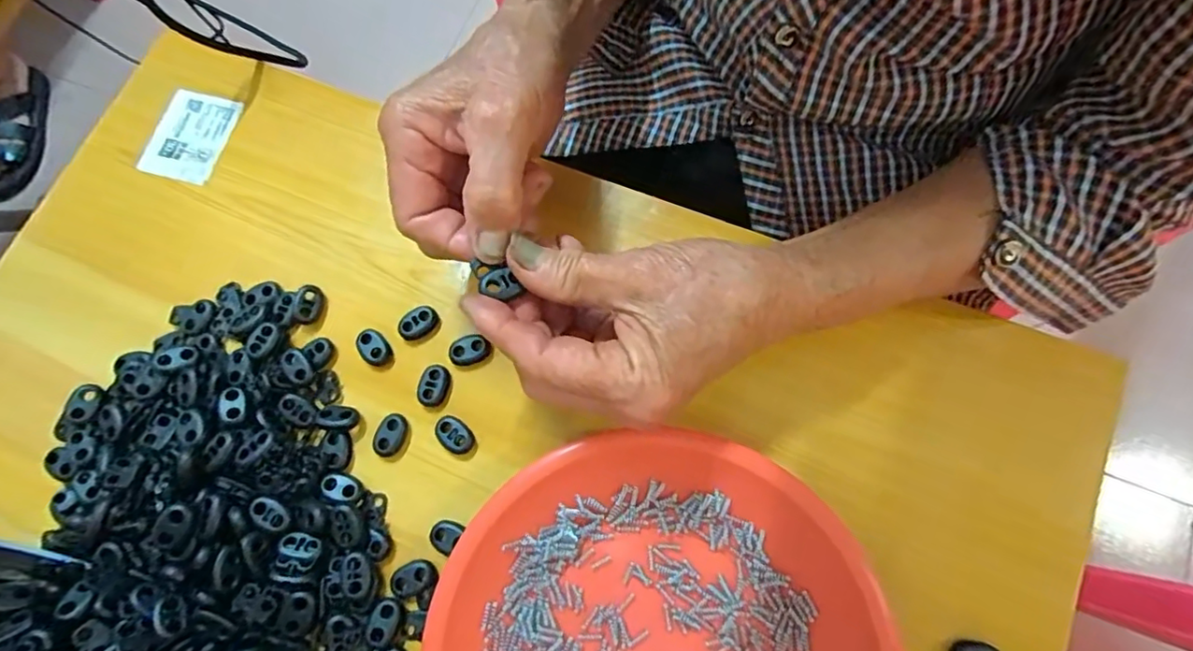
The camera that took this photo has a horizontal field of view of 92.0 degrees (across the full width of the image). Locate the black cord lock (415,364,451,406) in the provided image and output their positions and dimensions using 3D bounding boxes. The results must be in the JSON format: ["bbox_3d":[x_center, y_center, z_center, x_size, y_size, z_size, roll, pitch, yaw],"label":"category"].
[{"bbox_3d":[-0.085,0.032,0.302,0.015,0.005,0.021,12,74,9],"label":"black cord lock"}]

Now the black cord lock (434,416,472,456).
[{"bbox_3d":[-0.073,0.057,0.295,0.022,0.006,0.015,34,79,15],"label":"black cord lock"}]

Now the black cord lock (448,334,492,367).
[{"bbox_3d":[-0.068,0.013,0.306,0.021,0.006,0.014,-18,72,0],"label":"black cord lock"}]

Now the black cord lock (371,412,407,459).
[{"bbox_3d":[-0.107,0.056,0.297,0.015,0.005,0.022,20,76,11],"label":"black cord lock"}]

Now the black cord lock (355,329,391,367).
[{"bbox_3d":[-0.120,0.012,0.310,0.022,0.005,0.015,43,81,16],"label":"black cord lock"}]

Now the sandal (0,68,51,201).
[{"bbox_3d":[-0.997,-0.336,0.980,0.075,0.099,0.235,9,81,6],"label":"sandal"}]

